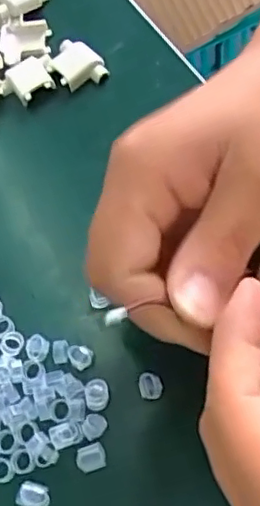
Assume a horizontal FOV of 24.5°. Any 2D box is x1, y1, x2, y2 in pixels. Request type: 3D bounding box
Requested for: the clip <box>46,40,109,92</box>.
[{"bbox_3d":[-0.027,-0.095,0.301,0.024,0.004,0.029,-42,69,-12],"label":"clip"}]

